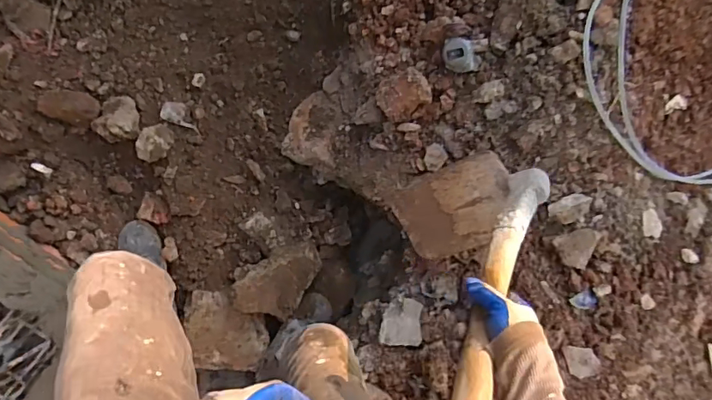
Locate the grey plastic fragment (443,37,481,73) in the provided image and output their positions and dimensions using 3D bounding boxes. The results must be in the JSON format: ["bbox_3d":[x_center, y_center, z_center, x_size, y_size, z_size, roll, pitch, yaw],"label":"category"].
[{"bbox_3d":[0.204,-0.280,0.991,0.063,0.041,0.079,-42,96,-10],"label":"grey plastic fragment"}]

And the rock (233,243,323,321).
[{"bbox_3d":[-0.172,0.199,1.199,0.209,0.066,0.138,-38,95,-10],"label":"rock"}]

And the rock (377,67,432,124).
[{"bbox_3d":[0.097,-0.210,1.010,0.101,0.059,0.094,0,88,-11],"label":"rock"}]

